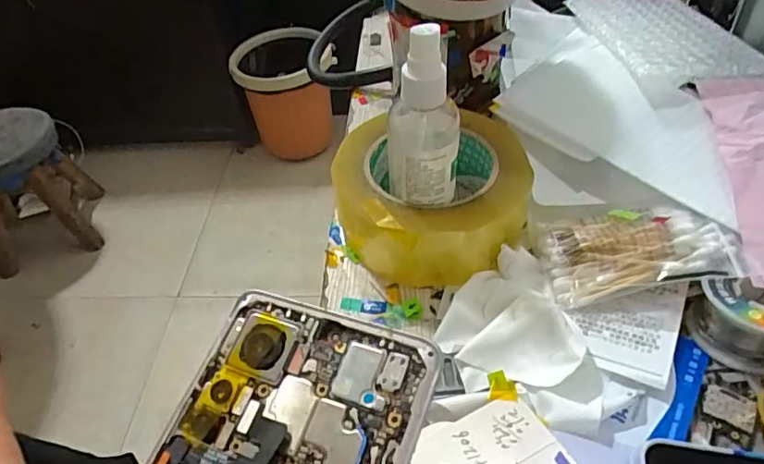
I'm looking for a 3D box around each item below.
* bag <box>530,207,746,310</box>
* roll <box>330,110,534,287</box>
[{"bbox_3d":[0.137,0.010,0.302,0.099,0.025,0.053,-12,68,18],"label":"bag"},{"bbox_3d":[0.031,-0.023,0.350,0.115,0.056,0.107,-2,46,2],"label":"roll"}]

